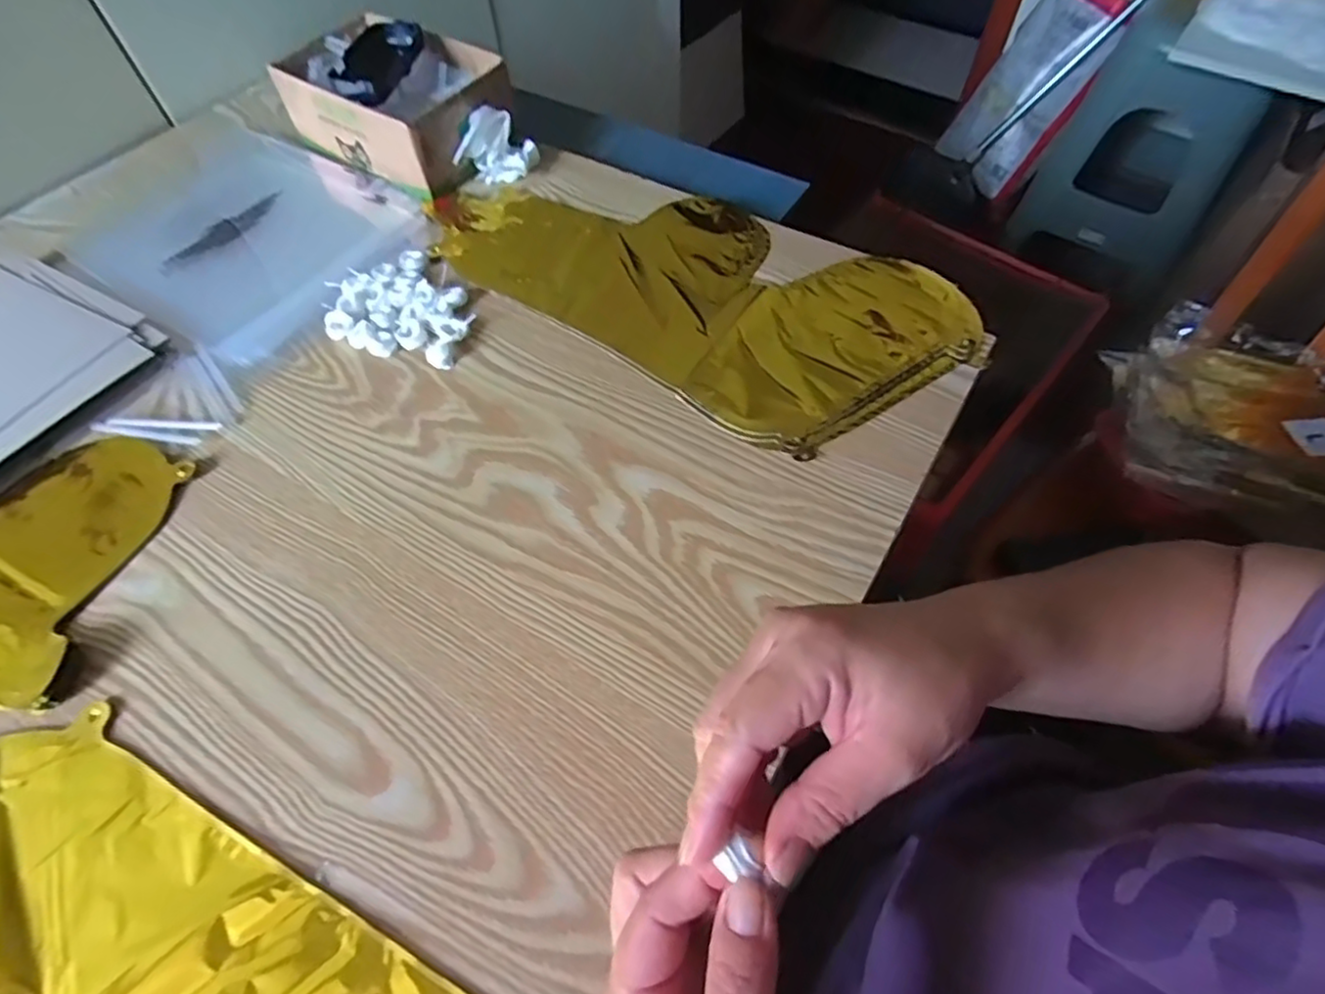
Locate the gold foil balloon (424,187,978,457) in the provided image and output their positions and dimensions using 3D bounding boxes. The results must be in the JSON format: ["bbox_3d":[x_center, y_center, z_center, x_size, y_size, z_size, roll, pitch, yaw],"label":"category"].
[{"bbox_3d":[0.009,-0.183,0.522,0.434,0.015,0.204,32,64,20],"label":"gold foil balloon"}]

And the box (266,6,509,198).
[{"bbox_3d":[-0.245,-0.366,0.607,0.196,0.077,0.129,31,63,19],"label":"box"}]

